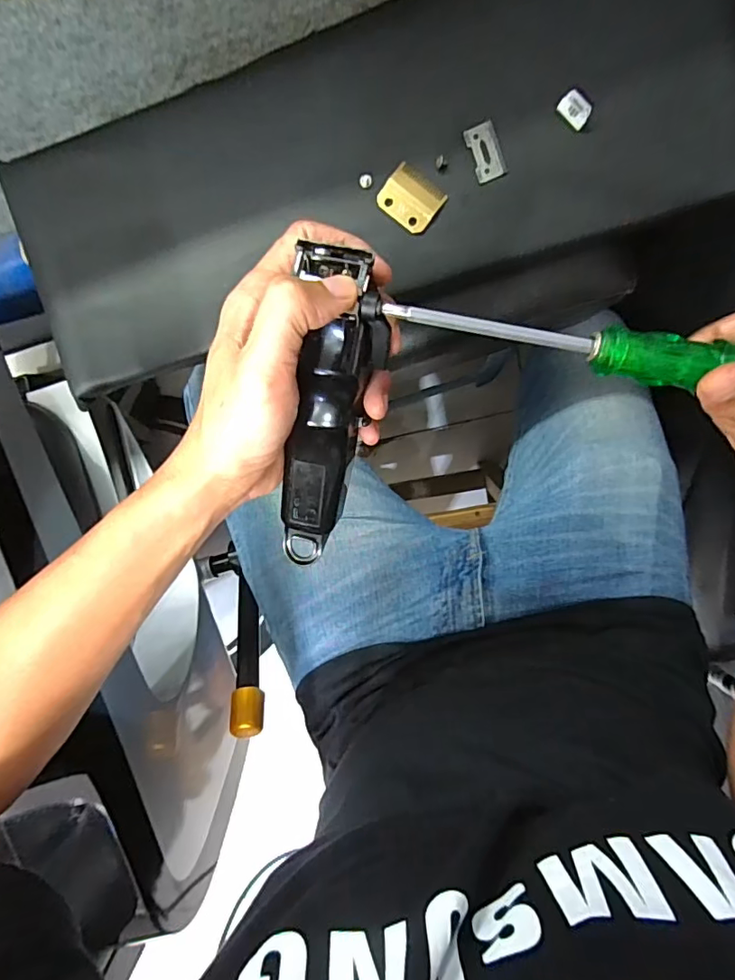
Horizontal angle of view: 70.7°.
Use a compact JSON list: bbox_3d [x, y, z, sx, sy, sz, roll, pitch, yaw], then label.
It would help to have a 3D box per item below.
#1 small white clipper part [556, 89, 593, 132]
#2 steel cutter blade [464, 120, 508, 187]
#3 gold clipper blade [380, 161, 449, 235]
[{"bbox_3d":[0.155,-0.283,0.385,0.025,0.009,0.015,43,97,-5],"label":"small white clipper part"},{"bbox_3d":[0.092,-0.262,0.400,0.023,0.004,0.041,-20,97,4],"label":"steel cutter blade"},{"bbox_3d":[0.034,-0.231,0.413,0.046,0.004,0.038,37,97,-4],"label":"gold clipper blade"}]

